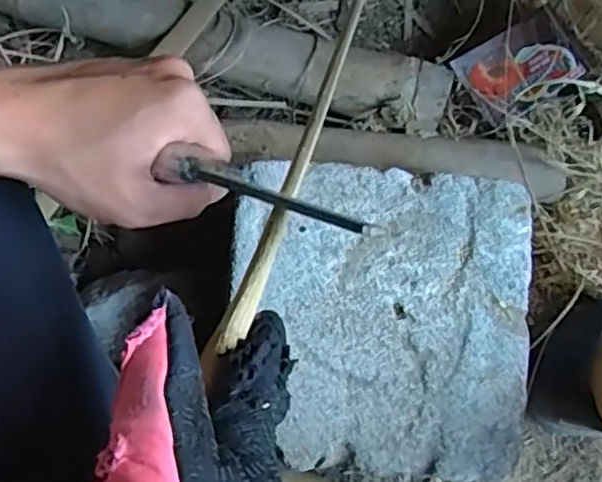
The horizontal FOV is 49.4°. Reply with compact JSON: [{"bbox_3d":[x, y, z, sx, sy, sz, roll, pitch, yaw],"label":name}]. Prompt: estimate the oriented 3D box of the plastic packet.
[{"bbox_3d":[0.167,-0.134,0.506,0.073,0.024,0.065,-31,80,-6],"label":"plastic packet"}]

